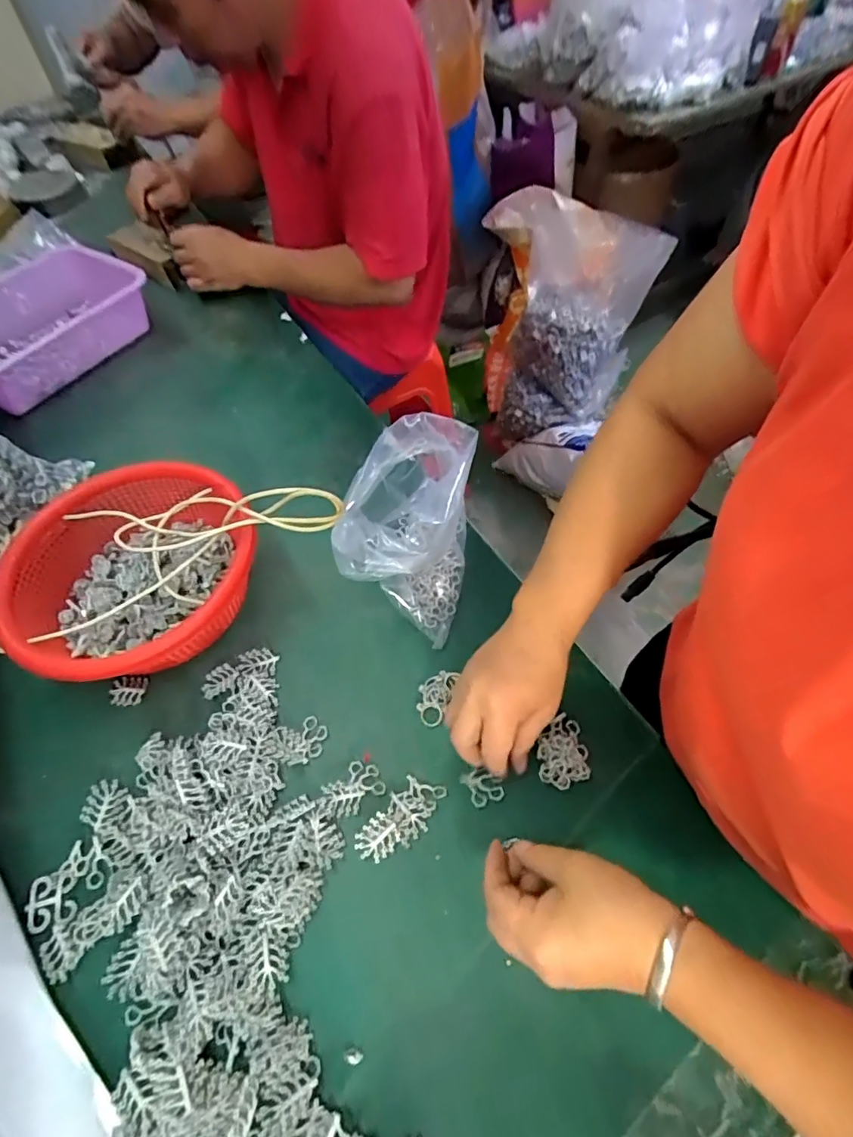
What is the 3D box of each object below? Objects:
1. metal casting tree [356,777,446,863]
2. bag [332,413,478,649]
[{"bbox_3d":[-0.020,0.196,0.397,0.037,0.014,0.074,36,65,24],"label":"metal casting tree"},{"bbox_3d":[-0.015,-0.035,0.476,0.101,0.139,0.168,10,57,9],"label":"bag"}]

